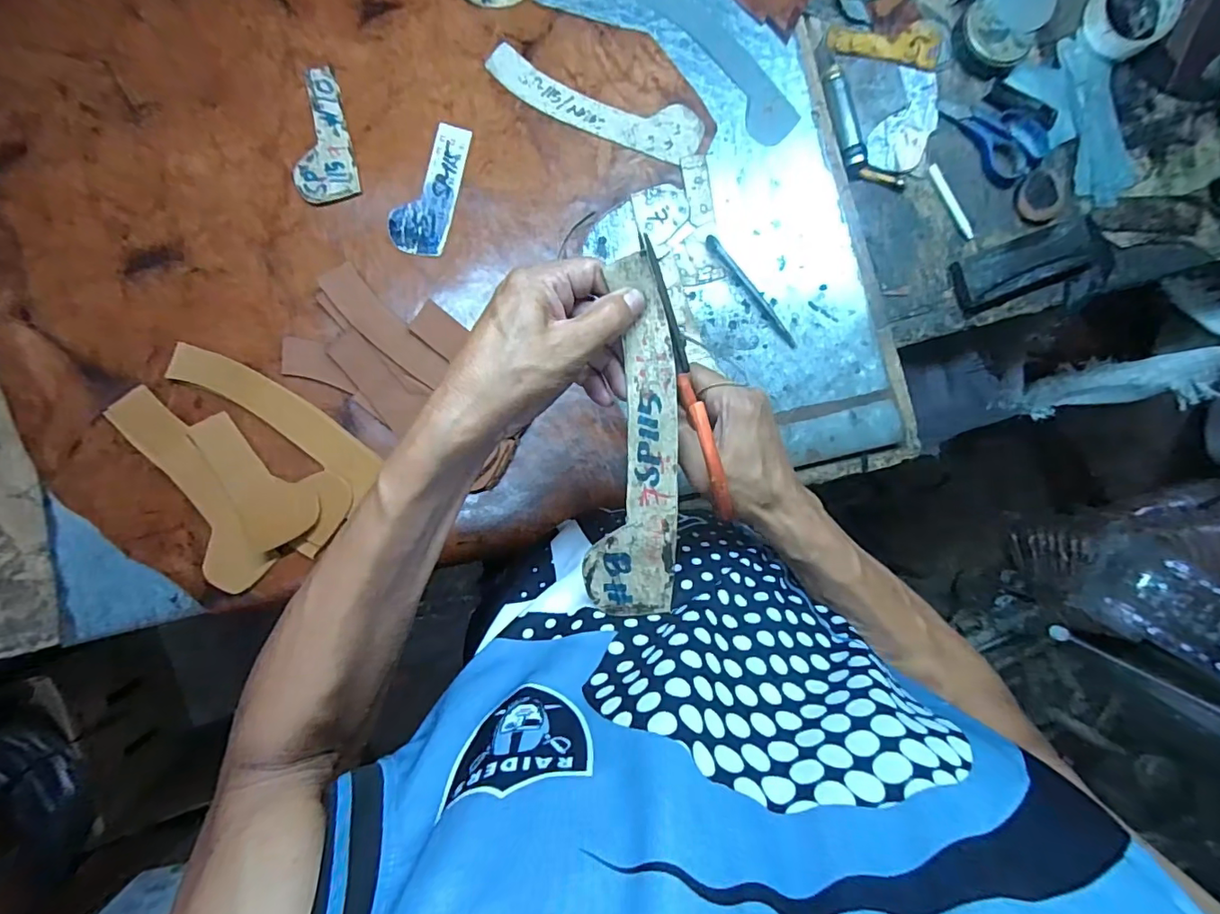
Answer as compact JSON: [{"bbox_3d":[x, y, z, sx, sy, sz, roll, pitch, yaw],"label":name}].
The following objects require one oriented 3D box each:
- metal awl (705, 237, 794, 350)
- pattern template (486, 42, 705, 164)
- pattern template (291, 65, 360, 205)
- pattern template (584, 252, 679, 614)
[{"bbox_3d":[0.136,-0.159,0.506,0.012,0.007,0.131,-38,95,5],"label":"metal awl"},{"bbox_3d":[-0.013,-0.334,0.505,0.209,0.004,0.053,16,88,-5],"label":"pattern template"},{"bbox_3d":[-0.263,-0.293,0.481,0.052,0.005,0.123,-10,86,-10],"label":"pattern template"},{"bbox_3d":[0.017,-0.008,0.311,0.050,0.009,0.202,3,94,0],"label":"pattern template"}]

